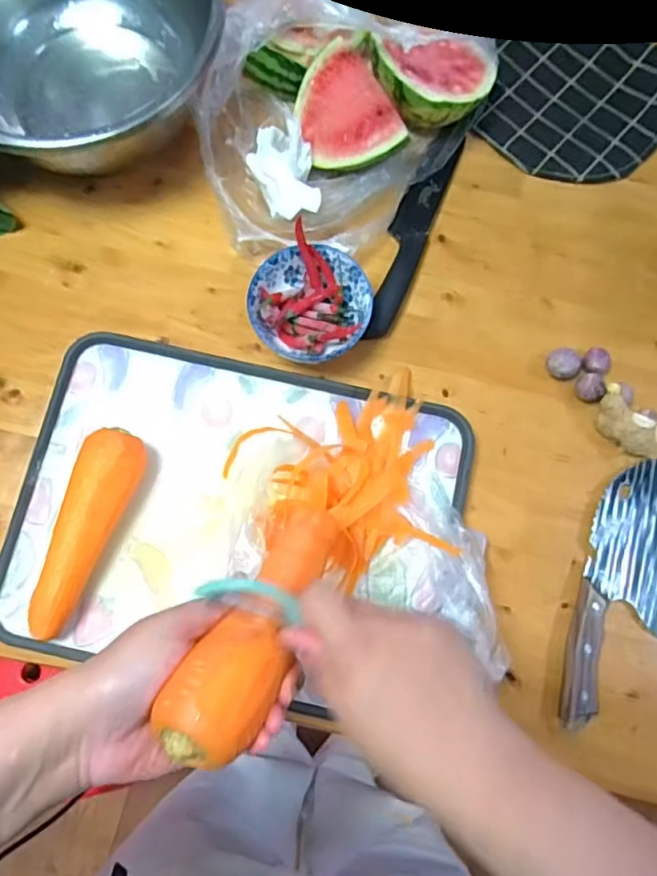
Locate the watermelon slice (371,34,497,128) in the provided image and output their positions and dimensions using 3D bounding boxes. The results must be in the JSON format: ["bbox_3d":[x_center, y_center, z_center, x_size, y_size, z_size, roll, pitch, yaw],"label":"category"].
[{"bbox_3d":[0.105,-0.345,0.595,0.115,0.075,0.083,-22,80,-6],"label":"watermelon slice"}]

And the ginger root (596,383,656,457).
[{"bbox_3d":[0.272,-0.010,0.554,0.032,0.035,0.072,-42,82,-7],"label":"ginger root"}]

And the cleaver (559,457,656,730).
[{"bbox_3d":[0.271,0.132,0.534,0.090,0.020,0.244,17,80,3],"label":"cleaver"}]

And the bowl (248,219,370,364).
[{"bbox_3d":[-0.015,-0.122,0.564,0.106,0.056,0.100,0,79,0],"label":"bowl"}]

